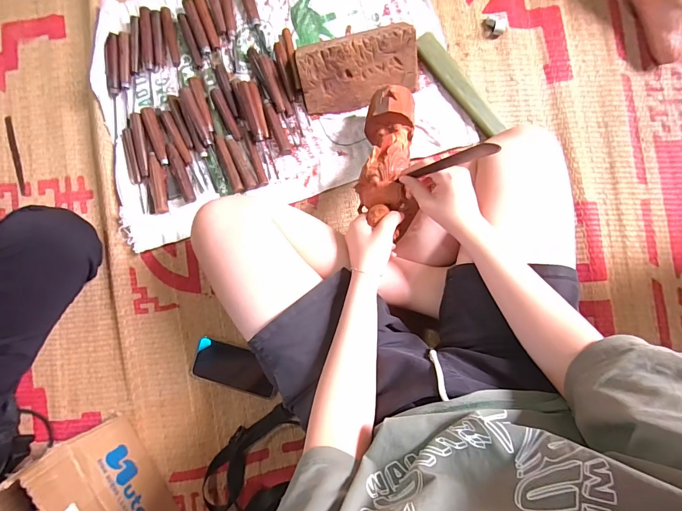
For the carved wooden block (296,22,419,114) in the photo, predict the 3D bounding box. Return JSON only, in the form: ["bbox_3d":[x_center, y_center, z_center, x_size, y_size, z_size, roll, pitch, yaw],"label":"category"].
[{"bbox_3d":[0.030,-0.327,0.610,0.202,0.067,0.103,-10,87,3],"label":"carved wooden block"}]

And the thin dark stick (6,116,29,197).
[{"bbox_3d":[-0.648,-0.198,0.697,0.016,0.004,0.166,-15,87,3],"label":"thin dark stick"}]

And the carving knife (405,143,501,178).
[{"bbox_3d":[0.125,-0.109,0.404,0.011,0.148,0.011,9,88,-21],"label":"carving knife"}]

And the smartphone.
[{"bbox_3d":[-0.193,0.209,0.642,0.159,0.005,0.077,16,89,4],"label":"smartphone"}]

